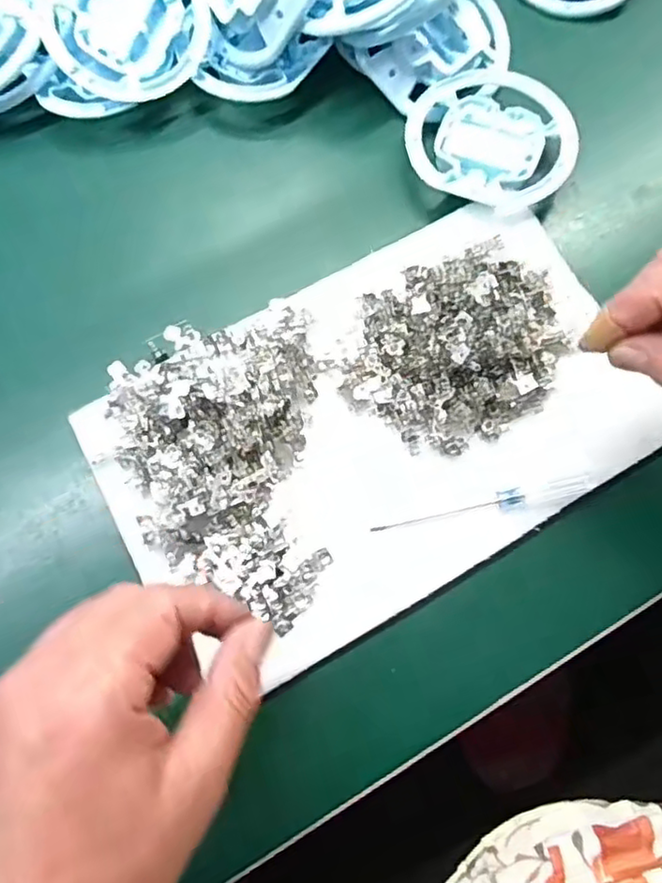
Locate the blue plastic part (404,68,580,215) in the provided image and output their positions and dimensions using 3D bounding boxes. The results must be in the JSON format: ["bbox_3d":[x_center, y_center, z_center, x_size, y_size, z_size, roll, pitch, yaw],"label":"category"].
[{"bbox_3d":[0.103,-0.199,0.408,0.105,0.013,0.109,0,73,0],"label":"blue plastic part"}]

